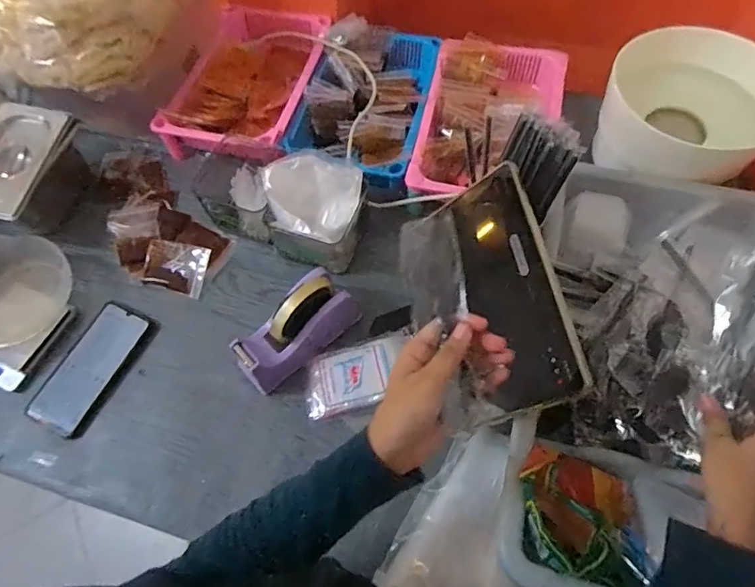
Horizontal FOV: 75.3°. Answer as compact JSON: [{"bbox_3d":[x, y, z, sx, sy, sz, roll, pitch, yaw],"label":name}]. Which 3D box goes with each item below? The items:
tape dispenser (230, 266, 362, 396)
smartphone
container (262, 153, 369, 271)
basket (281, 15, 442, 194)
[{"bbox_3d":[-0.098,0.042,0.598,0.160,0.115,0.047,-42,68,-16],"label":"tape dispenser"},{"bbox_3d":[-0.375,0.094,0.640,0.079,0.013,0.174,20,66,13],"label":"smartphone"},{"bbox_3d":[-0.083,-0.111,0.659,0.117,0.097,0.120,13,65,9],"label":"container"},{"bbox_3d":[-0.021,-0.295,0.767,0.188,0.072,0.297,12,65,9],"label":"basket"}]

